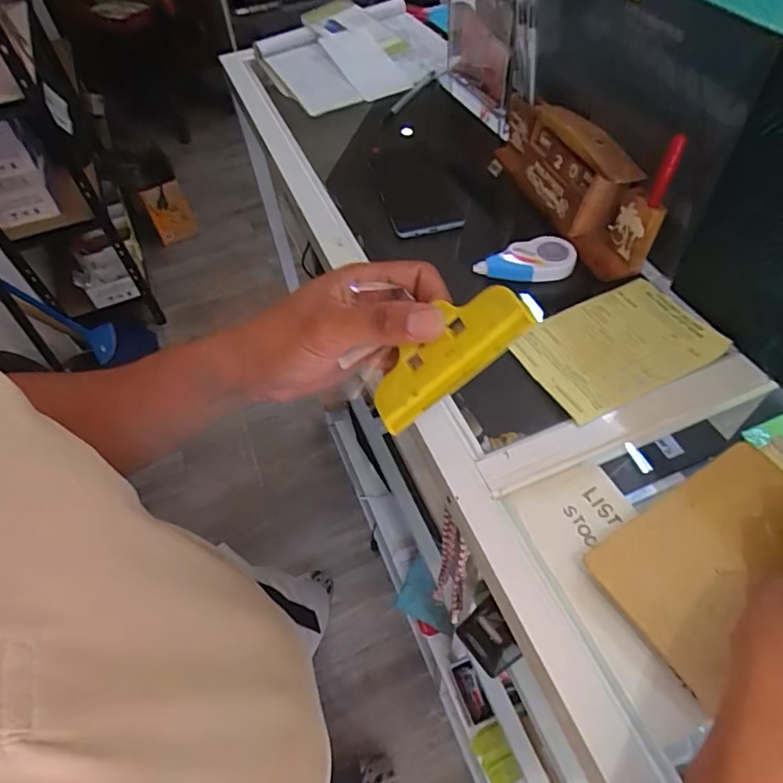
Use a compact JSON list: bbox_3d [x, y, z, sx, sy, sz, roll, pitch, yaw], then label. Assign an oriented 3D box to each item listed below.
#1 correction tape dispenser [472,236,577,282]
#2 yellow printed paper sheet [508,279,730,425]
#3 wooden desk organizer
[{"bbox_3d":[0.124,-0.123,0.492,0.091,0.017,0.044,-7,53,-1],"label":"correction tape dispenser"},{"bbox_3d":[0.184,-0.038,0.436,0.147,0.010,0.098,-23,55,-13],"label":"yellow printed paper sheet"},{"bbox_3d":[0.179,-0.218,0.525,0.055,0.088,0.237,-15,54,-7],"label":"wooden desk organizer"}]

